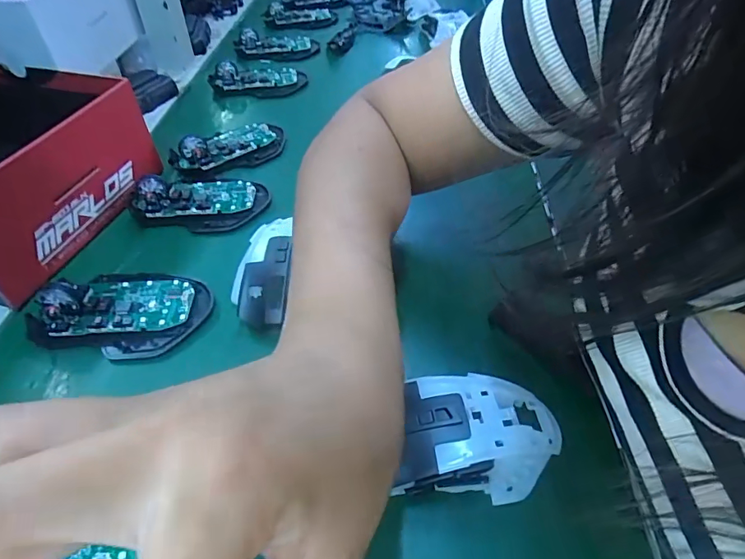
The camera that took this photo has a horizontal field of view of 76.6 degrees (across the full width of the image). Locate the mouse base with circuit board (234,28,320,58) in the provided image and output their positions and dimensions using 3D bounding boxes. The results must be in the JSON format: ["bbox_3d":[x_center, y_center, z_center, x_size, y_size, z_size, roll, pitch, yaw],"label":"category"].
[{"bbox_3d":[-0.134,-0.332,0.662,0.112,0.022,0.061,-5,46,-4],"label":"mouse base with circuit board"}]

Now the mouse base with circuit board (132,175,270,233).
[{"bbox_3d":[-0.150,-0.074,0.406,0.112,0.026,0.064,-9,46,-8],"label":"mouse base with circuit board"}]

